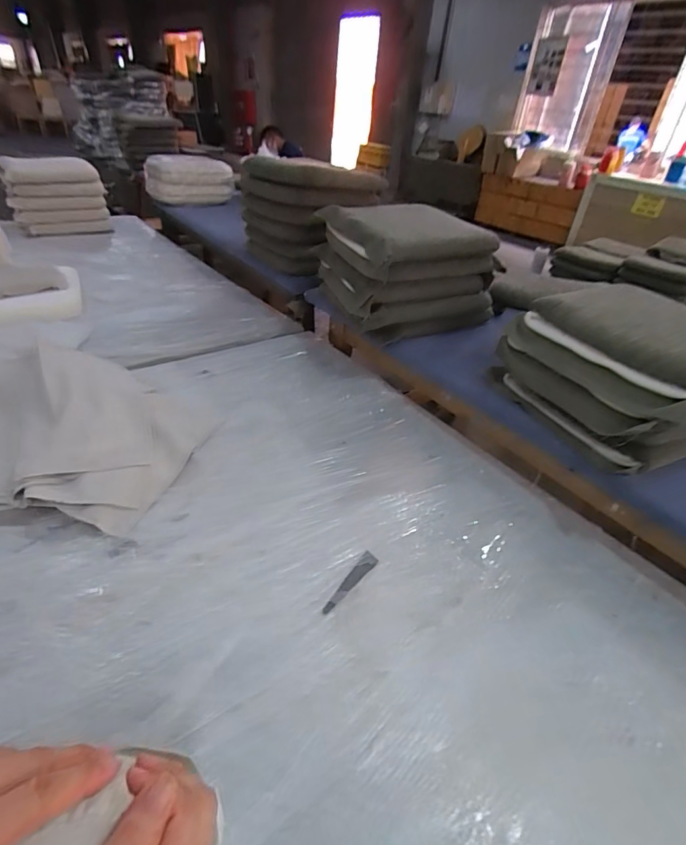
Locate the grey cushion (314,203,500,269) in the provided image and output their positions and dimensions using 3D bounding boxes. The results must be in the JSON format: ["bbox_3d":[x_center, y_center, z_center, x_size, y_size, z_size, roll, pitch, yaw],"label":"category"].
[{"bbox_3d":[0.193,-0.623,1.440,0.394,0.078,0.469,-10,39,-22],"label":"grey cushion"}]

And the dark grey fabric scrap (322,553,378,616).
[{"bbox_3d":[0.015,0.299,0.840,0.031,0.005,0.153,26,41,26],"label":"dark grey fabric scrap"}]

